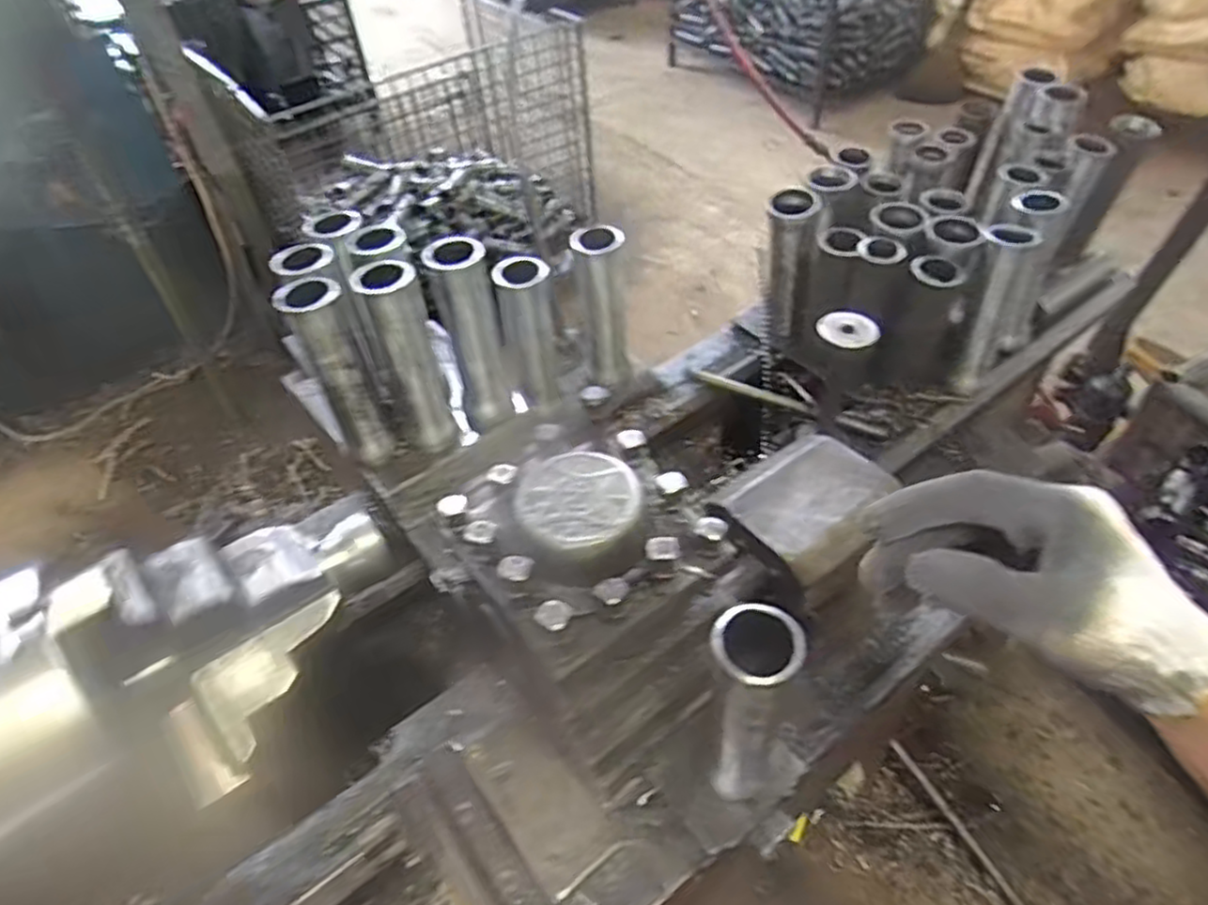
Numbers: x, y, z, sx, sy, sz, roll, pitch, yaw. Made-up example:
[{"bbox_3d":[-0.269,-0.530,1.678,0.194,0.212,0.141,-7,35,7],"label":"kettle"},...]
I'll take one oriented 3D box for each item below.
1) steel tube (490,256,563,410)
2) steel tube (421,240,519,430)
[{"bbox_3d":[-0.079,-0.127,0.791,0.052,0.171,0.049,-10,47,-4],"label":"steel tube"},{"bbox_3d":[-0.129,-0.117,0.728,0.052,0.199,0.047,-11,48,-5],"label":"steel tube"}]

